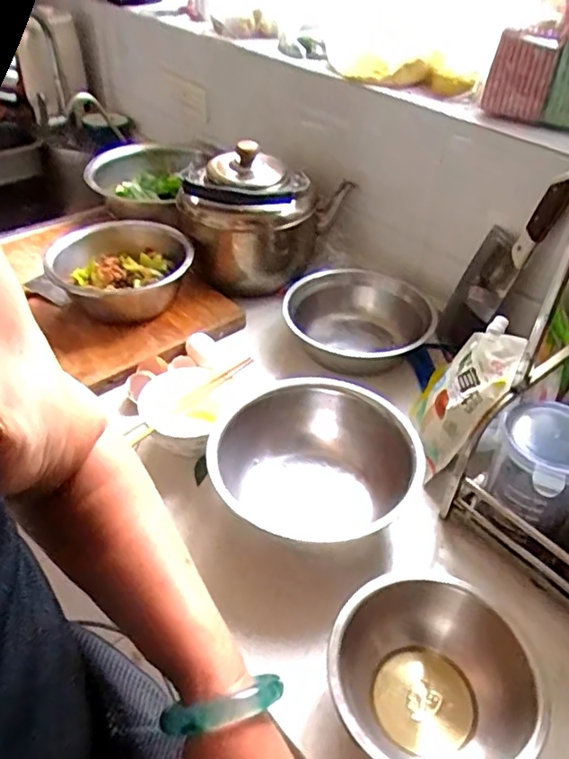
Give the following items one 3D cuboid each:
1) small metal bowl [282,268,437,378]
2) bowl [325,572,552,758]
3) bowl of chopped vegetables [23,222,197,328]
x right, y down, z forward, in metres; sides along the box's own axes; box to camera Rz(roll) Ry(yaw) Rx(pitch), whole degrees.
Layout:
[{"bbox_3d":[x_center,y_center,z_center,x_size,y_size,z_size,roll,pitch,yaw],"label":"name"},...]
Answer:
[{"bbox_3d":[0.111,-0.082,0.910,0.214,0.075,0.198,1,40,-1],"label":"small metal bowl"},{"bbox_3d":[0.119,0.268,0.516,0.160,0.086,0.170,1,40,-1],"label":"bowl"},{"bbox_3d":[-0.266,-0.172,0.960,0.220,0.085,0.200,7,40,6],"label":"bowl of chopped vegetables"}]

